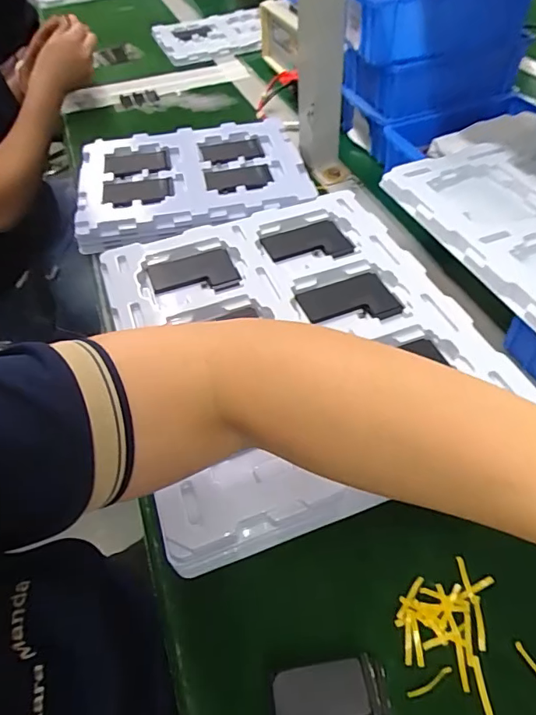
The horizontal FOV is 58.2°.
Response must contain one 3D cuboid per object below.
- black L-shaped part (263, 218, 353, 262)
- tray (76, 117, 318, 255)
[{"bbox_3d":[0.040,-0.115,0.491,0.082,0.004,0.062,-19,51,-11],"label":"black L-shaped part"},{"bbox_3d":[-0.094,-0.222,0.606,0.278,0.033,0.226,-12,50,-5],"label":"tray"}]

